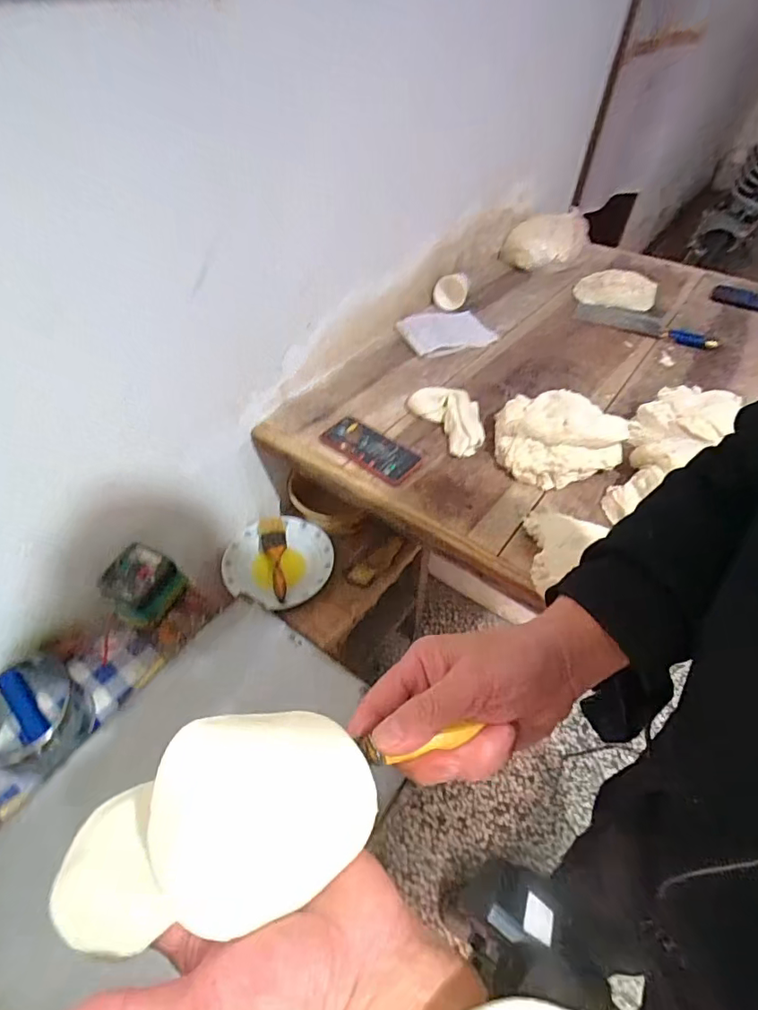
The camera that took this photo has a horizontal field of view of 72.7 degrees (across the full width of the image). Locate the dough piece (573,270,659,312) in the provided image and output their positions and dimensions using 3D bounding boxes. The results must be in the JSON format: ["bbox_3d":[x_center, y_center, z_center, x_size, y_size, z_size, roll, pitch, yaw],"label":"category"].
[{"bbox_3d":[0.551,-0.503,1.197,0.192,0.060,0.082,1,48,-3],"label":"dough piece"}]

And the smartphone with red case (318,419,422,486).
[{"bbox_3d":[-0.014,-0.094,0.842,0.156,0.012,0.082,30,53,21],"label":"smartphone with red case"}]

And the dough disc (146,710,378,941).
[{"bbox_3d":[-0.058,0.152,0.265,0.106,0.023,0.095,-5,49,-8],"label":"dough disc"}]

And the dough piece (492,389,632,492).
[{"bbox_3d":[0.287,-0.106,0.819,0.190,0.092,0.136,11,49,6],"label":"dough piece"}]

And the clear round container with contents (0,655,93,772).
[{"bbox_3d":[-0.441,0.275,0.661,0.117,0.080,0.125,2,48,-2],"label":"clear round container with contents"}]

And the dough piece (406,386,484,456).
[{"bbox_3d":[0.127,-0.152,0.884,0.081,0.046,0.152,-25,55,-23],"label":"dough piece"}]

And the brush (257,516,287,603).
[{"bbox_3d":[-0.197,0.094,0.964,0.049,0.033,0.187,-7,49,-9],"label":"brush"}]

